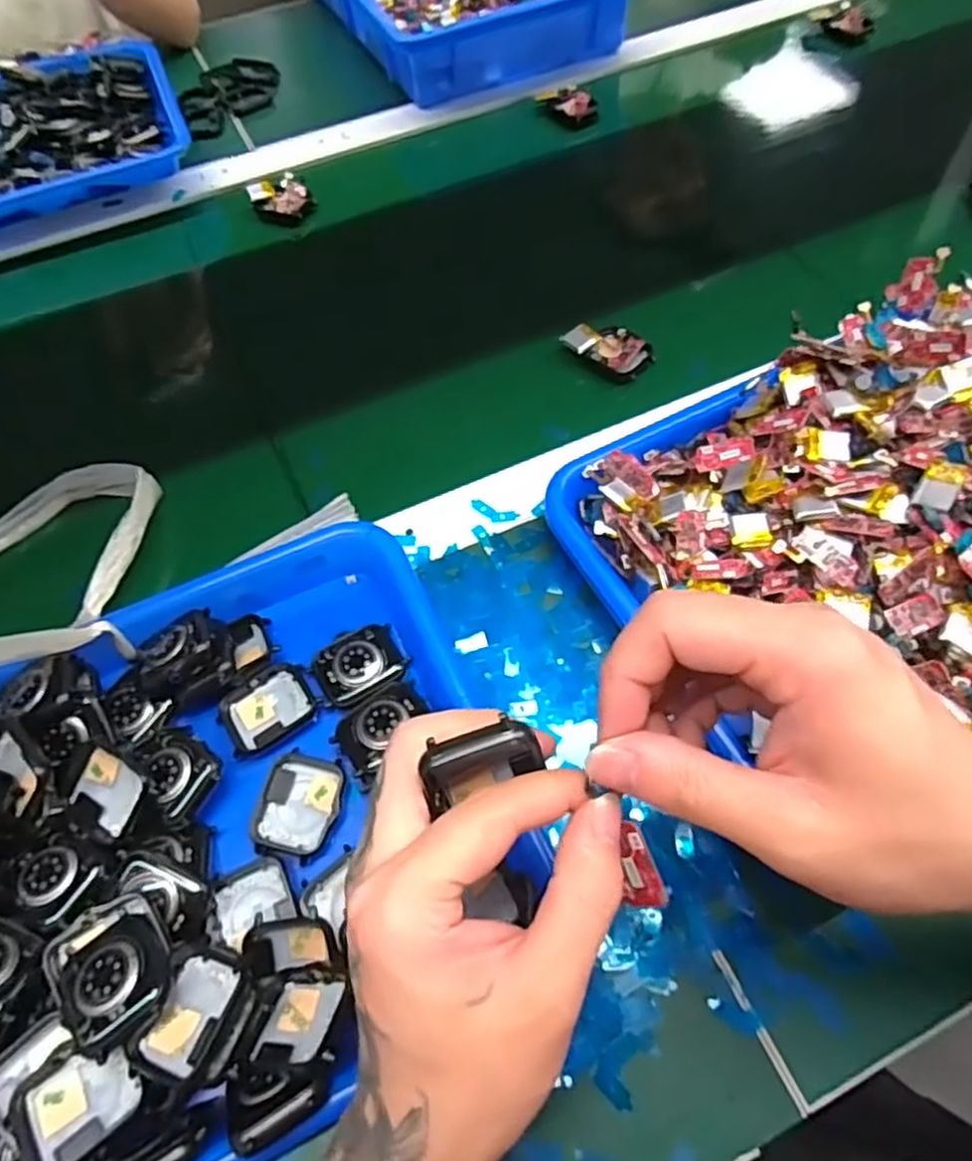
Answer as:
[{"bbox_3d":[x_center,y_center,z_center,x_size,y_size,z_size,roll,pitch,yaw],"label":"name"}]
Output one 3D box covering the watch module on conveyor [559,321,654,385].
[{"bbox_3d":[0.086,-0.161,0.487,0.056,0.010,0.040,38,69,21],"label":"watch module on conveyor"}]

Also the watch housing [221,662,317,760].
[{"bbox_3d":[-0.110,0.064,0.358,0.043,0.009,0.037,-29,63,-13],"label":"watch housing"}]

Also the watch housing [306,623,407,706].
[{"bbox_3d":[-0.066,0.043,0.365,0.047,0.008,0.036,-24,62,-10],"label":"watch housing"}]

